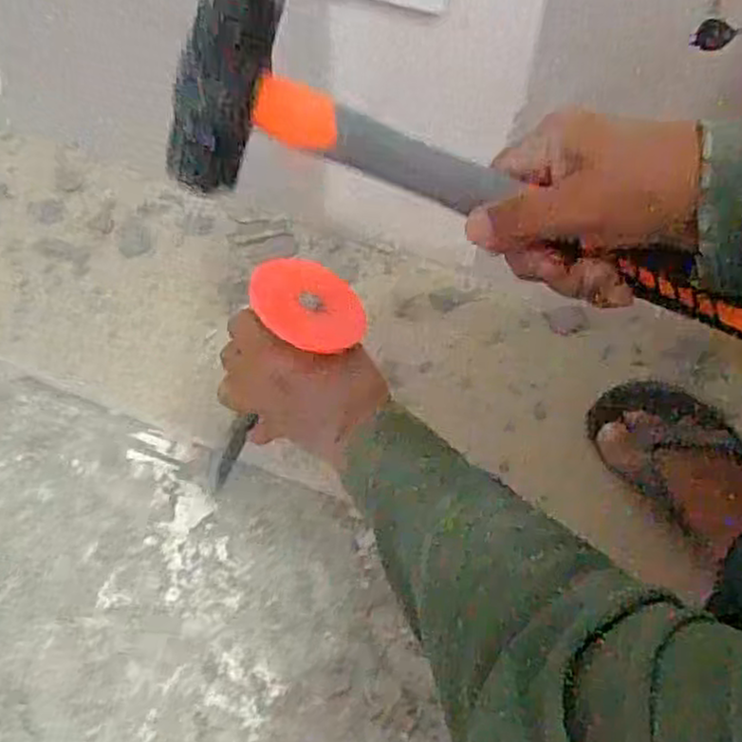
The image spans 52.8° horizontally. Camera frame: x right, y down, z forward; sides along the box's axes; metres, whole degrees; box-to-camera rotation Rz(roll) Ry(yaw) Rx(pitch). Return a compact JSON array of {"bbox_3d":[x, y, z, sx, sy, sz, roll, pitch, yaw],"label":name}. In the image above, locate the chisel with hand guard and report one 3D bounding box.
[{"bbox_3d":[-0.082,0.020,0.566,0.074,0.249,0.075,13,53,-19],"label":"chisel with hand guard"}]

